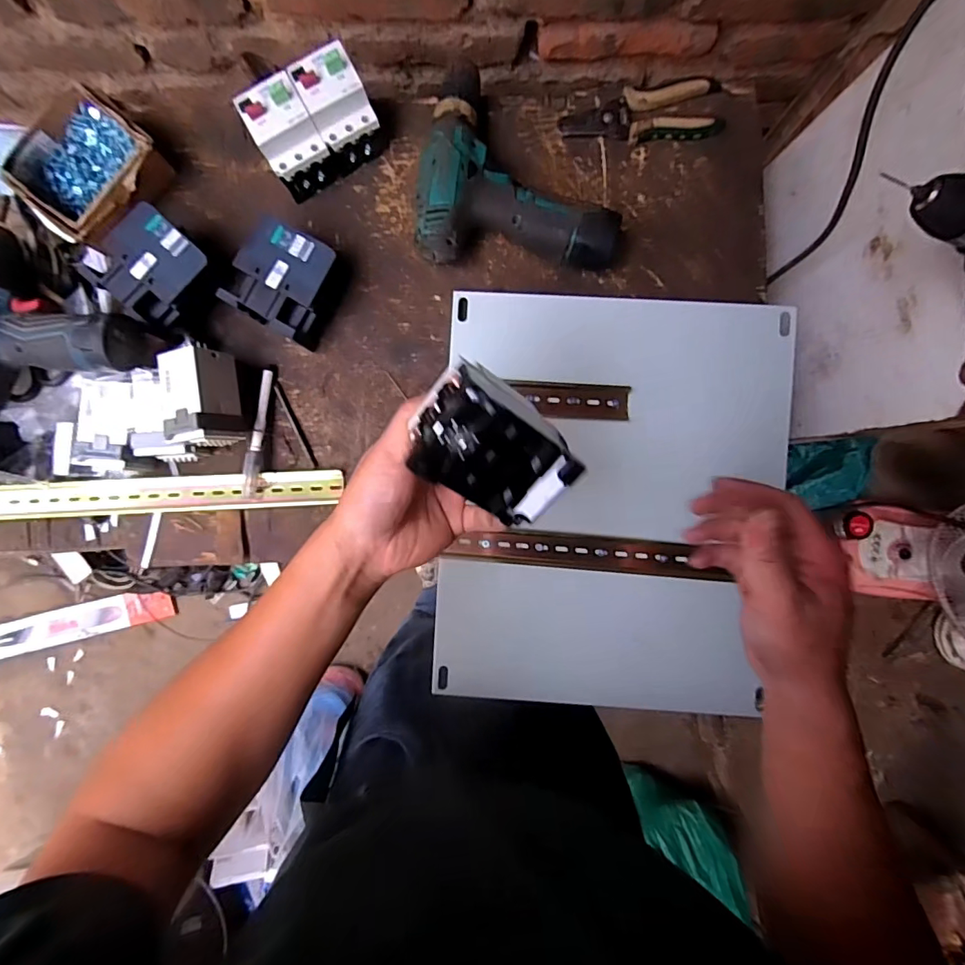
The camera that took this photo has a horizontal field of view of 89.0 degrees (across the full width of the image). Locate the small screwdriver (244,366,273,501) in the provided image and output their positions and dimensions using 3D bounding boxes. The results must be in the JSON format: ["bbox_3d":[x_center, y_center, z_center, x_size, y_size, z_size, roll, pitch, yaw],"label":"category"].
[{"bbox_3d":[-0.229,-0.050,0.503,0.016,0.016,0.130,7,90,0],"label":"small screwdriver"}]

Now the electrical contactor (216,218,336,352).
[{"bbox_3d":[-0.192,-0.193,0.485,0.082,0.058,0.090,26,91,0],"label":"electrical contactor"}]

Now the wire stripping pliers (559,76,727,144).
[{"bbox_3d":[0.163,-0.377,0.502,0.161,0.013,0.059,-6,91,0],"label":"wire stripping pliers"}]

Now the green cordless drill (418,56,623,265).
[{"bbox_3d":[0.037,-0.297,0.481,0.199,0.054,0.169,2,91,0],"label":"green cordless drill"}]

